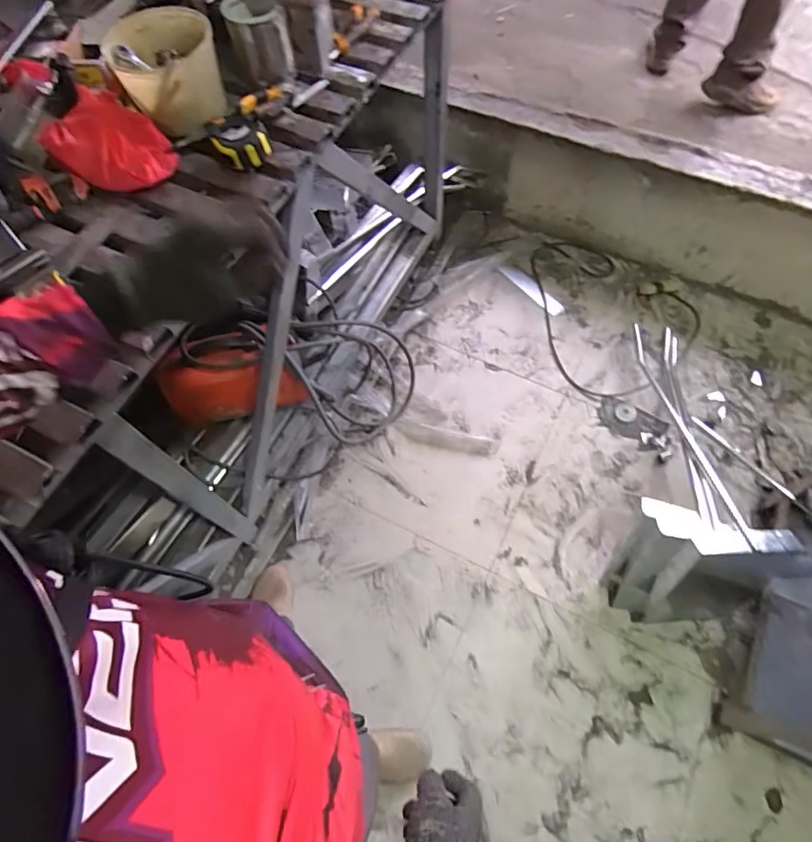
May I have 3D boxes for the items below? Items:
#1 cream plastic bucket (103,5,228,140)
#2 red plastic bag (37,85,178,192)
[{"bbox_3d":[-0.385,-0.571,0.842,0.155,0.107,0.175,-29,67,-11],"label":"cream plastic bucket"},{"bbox_3d":[-0.458,-0.435,0.812,0.164,0.070,0.144,27,69,14],"label":"red plastic bag"}]

